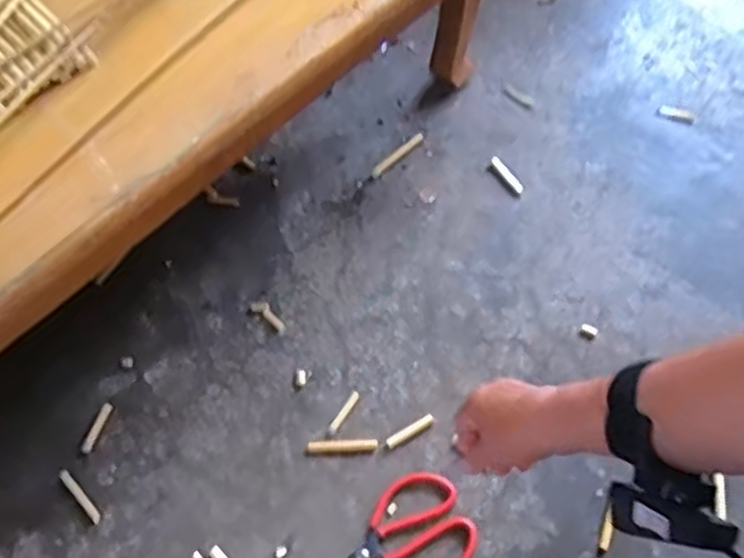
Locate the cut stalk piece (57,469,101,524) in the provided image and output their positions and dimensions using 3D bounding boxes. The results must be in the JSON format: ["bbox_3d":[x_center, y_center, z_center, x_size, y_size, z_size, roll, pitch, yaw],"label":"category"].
[{"bbox_3d":[-0.272,0.203,0.711,0.009,0.012,0.065,-40,67,-17],"label":"cut stalk piece"}]

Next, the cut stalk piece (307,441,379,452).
[{"bbox_3d":[-0.027,0.160,0.723,0.066,0.006,0.010,-3,62,2],"label":"cut stalk piece"}]

